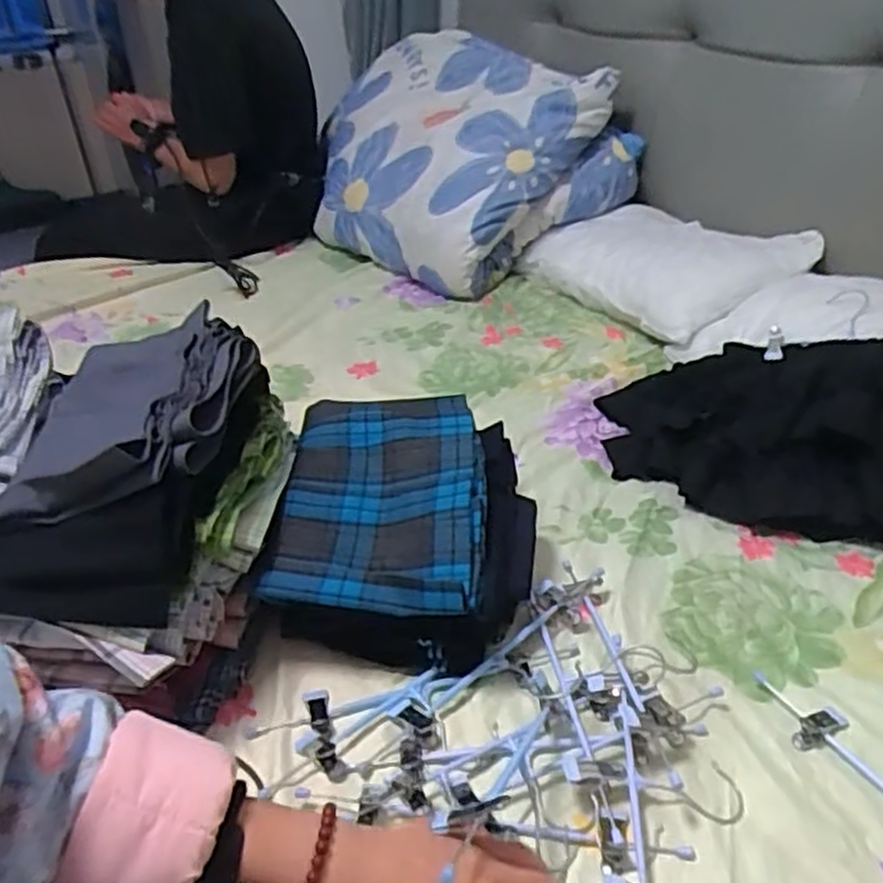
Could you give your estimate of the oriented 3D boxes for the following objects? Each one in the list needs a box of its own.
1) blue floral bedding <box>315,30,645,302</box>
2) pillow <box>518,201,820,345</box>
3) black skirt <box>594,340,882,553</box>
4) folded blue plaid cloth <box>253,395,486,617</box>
[{"bbox_3d":[0.017,-0.559,1.536,0.499,0.353,0.554,-17,37,-20],"label":"blue floral bedding"},{"bbox_3d":[0.370,-0.290,1.307,0.272,0.127,0.411,-21,39,-25],"label":"pillow"},{"bbox_3d":[0.469,-0.032,0.886,0.540,0.164,0.284,14,38,22],"label":"black skirt"},{"bbox_3d":[-0.054,0.044,0.759,0.193,0.049,0.290,1,35,4],"label":"folded blue plaid cloth"}]

